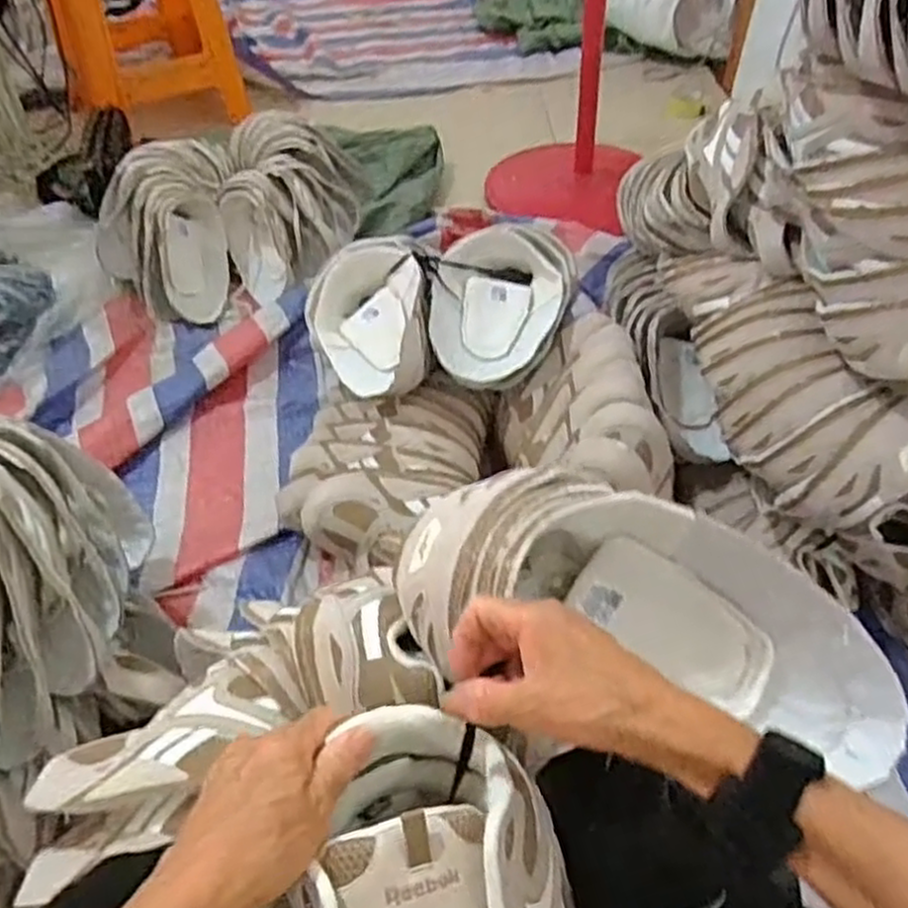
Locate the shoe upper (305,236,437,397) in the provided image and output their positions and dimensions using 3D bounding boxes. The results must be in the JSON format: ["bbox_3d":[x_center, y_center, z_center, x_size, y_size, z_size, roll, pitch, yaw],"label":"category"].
[{"bbox_3d":[-0.110,-0.171,0.986,0.155,0.100,0.254,-8,47,-7],"label":"shoe upper"}]

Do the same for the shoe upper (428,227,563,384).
[{"bbox_3d":[0.054,-0.196,0.988,0.168,0.078,0.230,5,47,5],"label":"shoe upper"}]

